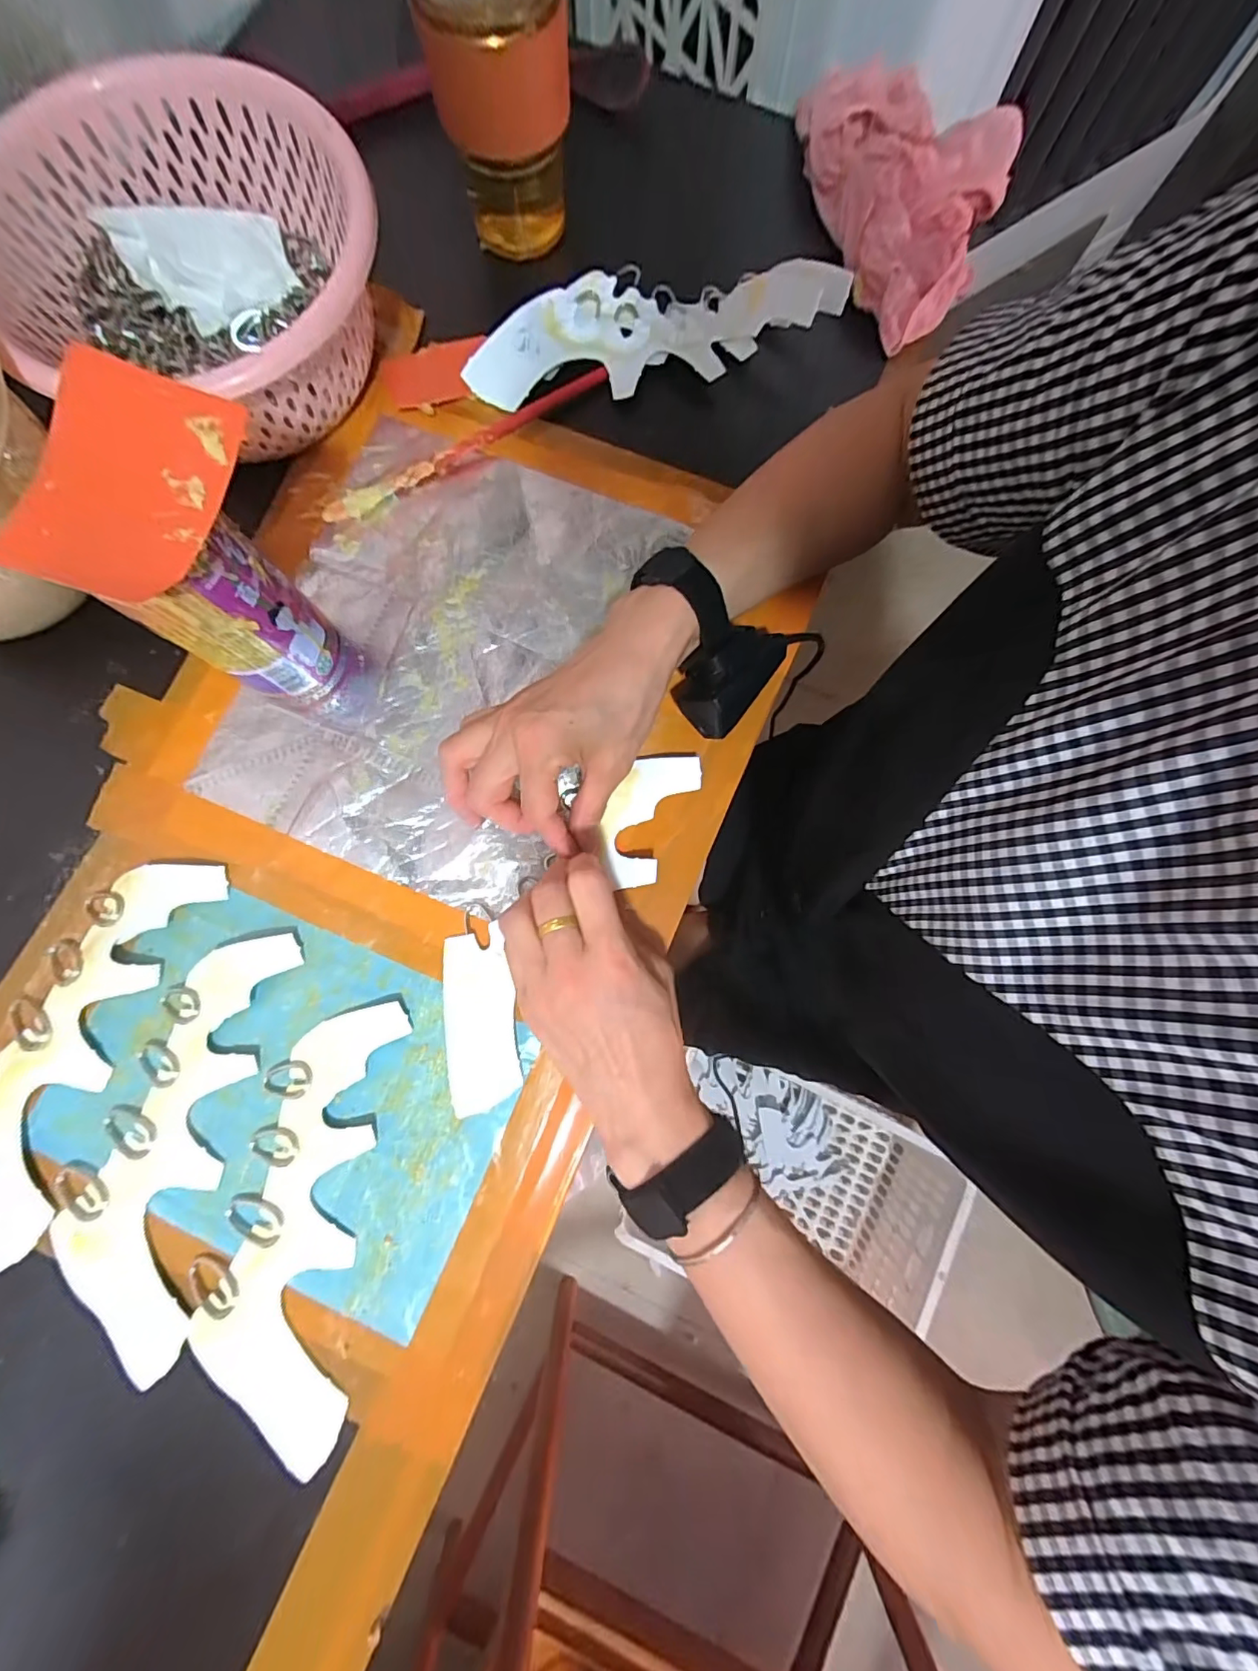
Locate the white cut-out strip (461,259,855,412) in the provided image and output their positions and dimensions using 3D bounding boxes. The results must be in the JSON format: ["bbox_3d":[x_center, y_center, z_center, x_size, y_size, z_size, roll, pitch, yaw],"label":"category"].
[{"bbox_3d":[0.016,-0.361,0.374,0.257,0.039,0.096,-4,80,-1],"label":"white cut-out strip"}]

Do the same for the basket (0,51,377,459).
[{"bbox_3d":[-0.262,-0.339,0.337,0.205,0.095,0.198,0,80,0],"label":"basket"}]

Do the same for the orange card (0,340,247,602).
[{"bbox_3d":[-0.214,-0.148,0.224,0.077,0.014,0.099,19,81,2],"label":"orange card"}]

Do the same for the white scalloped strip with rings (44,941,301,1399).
[{"bbox_3d":[-0.248,0.158,0.290,0.085,0.006,0.218,16,80,2],"label":"white scalloped strip with rings"}]

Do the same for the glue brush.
[{"bbox_3d":[-0.108,-0.271,0.366,0.216,0.015,0.015,-34,82,-6],"label":"glue brush"}]

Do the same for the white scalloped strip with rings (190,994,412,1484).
[{"bbox_3d":[-0.177,0.199,0.283,0.080,0.004,0.213,6,80,1],"label":"white scalloped strip with rings"}]

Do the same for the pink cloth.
[{"bbox_3d":[0.212,-0.455,0.375,0.128,0.051,0.170,-19,81,-4],"label":"pink cloth"}]

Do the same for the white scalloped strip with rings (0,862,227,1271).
[{"bbox_3d":[-0.312,0.109,0.299,0.084,0.006,0.217,26,81,4],"label":"white scalloped strip with rings"}]

